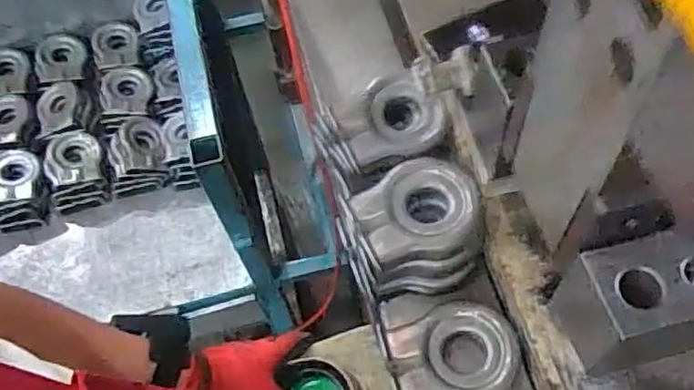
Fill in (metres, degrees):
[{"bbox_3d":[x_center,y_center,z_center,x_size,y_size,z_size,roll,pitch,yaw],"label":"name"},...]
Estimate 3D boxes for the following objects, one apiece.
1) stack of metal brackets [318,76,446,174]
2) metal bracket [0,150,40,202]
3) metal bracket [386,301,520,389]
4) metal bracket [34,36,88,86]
[{"bbox_3d":[0.034,-0.072,0.680,0.123,0.046,0.086,-16,61,-5],"label":"stack of metal brackets"},{"bbox_3d":[-0.596,-0.036,1.161,0.086,0.024,0.095,-16,61,-5],"label":"metal bracket"},{"bbox_3d":[0.101,0.155,0.609,0.116,0.038,0.095,-17,61,-6],"label":"metal bracket"},{"bbox_3d":[-0.585,-0.275,1.327,0.099,0.031,0.115,-8,61,-1],"label":"metal bracket"}]

